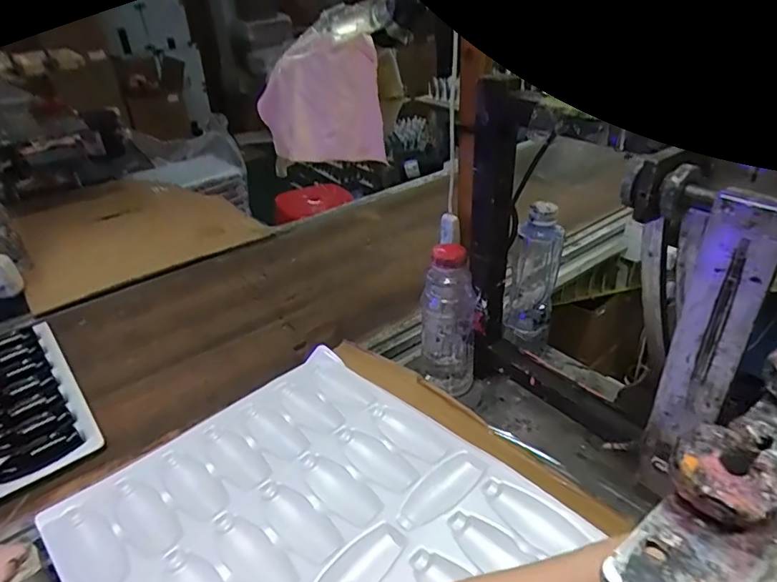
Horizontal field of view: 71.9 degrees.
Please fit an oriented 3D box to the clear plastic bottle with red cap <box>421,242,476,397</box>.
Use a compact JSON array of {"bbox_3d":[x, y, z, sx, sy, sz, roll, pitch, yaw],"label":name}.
[{"bbox_3d":[0.073,0.030,0.645,0.061,0.171,0.059,9,37,18],"label":"clear plastic bottle with red cap"}]

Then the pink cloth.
[{"bbox_3d":[-0.077,-0.192,0.553,0.144,0.116,0.022,9,29,24],"label":"pink cloth"}]

